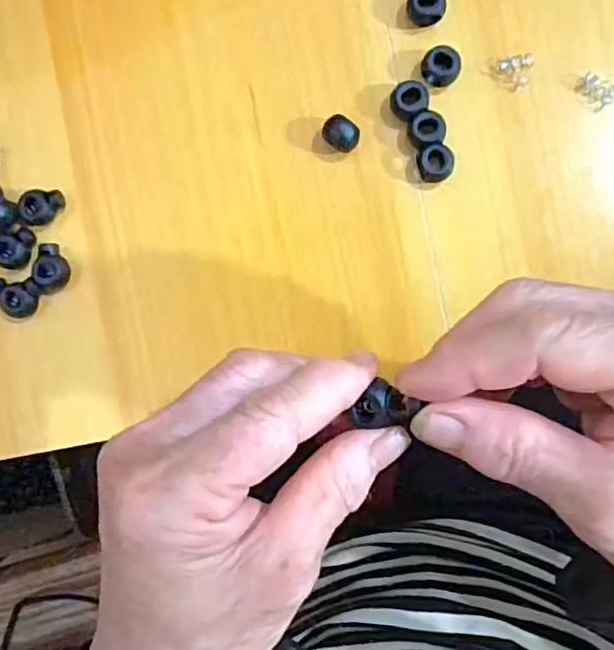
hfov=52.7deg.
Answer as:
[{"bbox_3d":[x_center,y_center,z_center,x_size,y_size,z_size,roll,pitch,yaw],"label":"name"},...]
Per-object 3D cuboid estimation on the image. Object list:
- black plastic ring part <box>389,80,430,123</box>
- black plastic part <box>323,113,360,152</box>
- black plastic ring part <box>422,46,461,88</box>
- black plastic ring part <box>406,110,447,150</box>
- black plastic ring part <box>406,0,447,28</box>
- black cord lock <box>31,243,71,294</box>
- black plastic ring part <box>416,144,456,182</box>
[{"bbox_3d":[0.048,-0.105,0.291,0.017,0.013,0.017,0,90,6],"label":"black plastic ring part"},{"bbox_3d":[0.016,-0.090,0.295,0.017,0.014,0.014,34,93,5],"label":"black plastic part"},{"bbox_3d":[0.063,-0.121,0.290,0.017,0.013,0.014,5,90,6],"label":"black plastic ring part"},{"bbox_3d":[0.056,-0.090,0.290,0.018,0.013,0.015,-19,88,5],"label":"black plastic ring part"},{"bbox_3d":[0.056,-0.148,0.290,0.017,0.016,0.014,6,90,6],"label":"black plastic ring part"},{"bbox_3d":[-0.127,-0.027,0.309,0.015,0.012,0.024,21,92,6],"label":"black cord lock"},{"bbox_3d":[0.060,-0.076,0.290,0.017,0.013,0.016,0,90,6],"label":"black plastic ring part"}]

